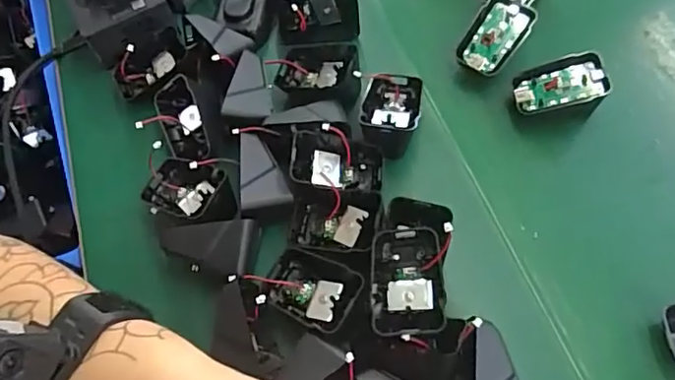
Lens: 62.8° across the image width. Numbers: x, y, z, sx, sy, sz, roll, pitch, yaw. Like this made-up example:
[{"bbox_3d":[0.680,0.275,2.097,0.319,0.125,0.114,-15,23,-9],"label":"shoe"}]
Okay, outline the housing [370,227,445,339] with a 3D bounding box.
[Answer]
[{"bbox_3d":[0.043,0.058,0.348,0.043,0.029,0.071,-1,63,2],"label":"housing"}]

